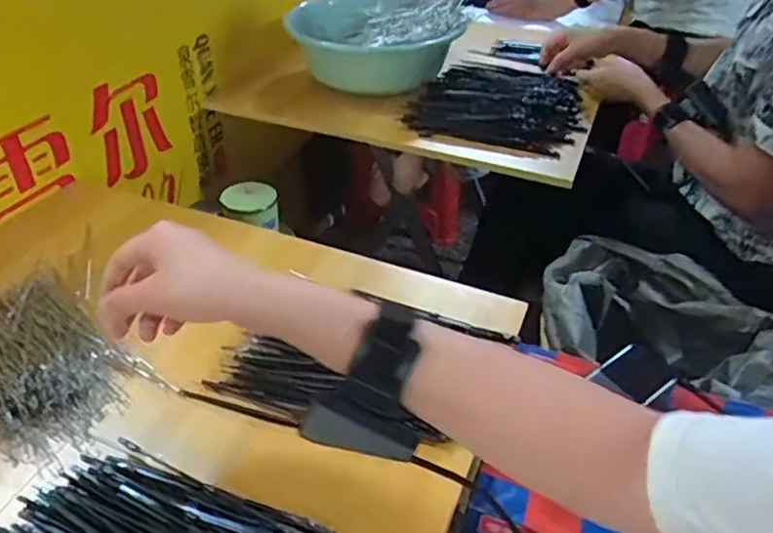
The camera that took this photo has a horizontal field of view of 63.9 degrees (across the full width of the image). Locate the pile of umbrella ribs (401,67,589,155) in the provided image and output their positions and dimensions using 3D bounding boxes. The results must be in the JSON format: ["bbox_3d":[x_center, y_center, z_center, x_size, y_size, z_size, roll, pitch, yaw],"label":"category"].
[{"bbox_3d":[0.187,-0.269,0.994,0.255,0.054,0.245,15,40,17],"label":"pile of umbrella ribs"}]

